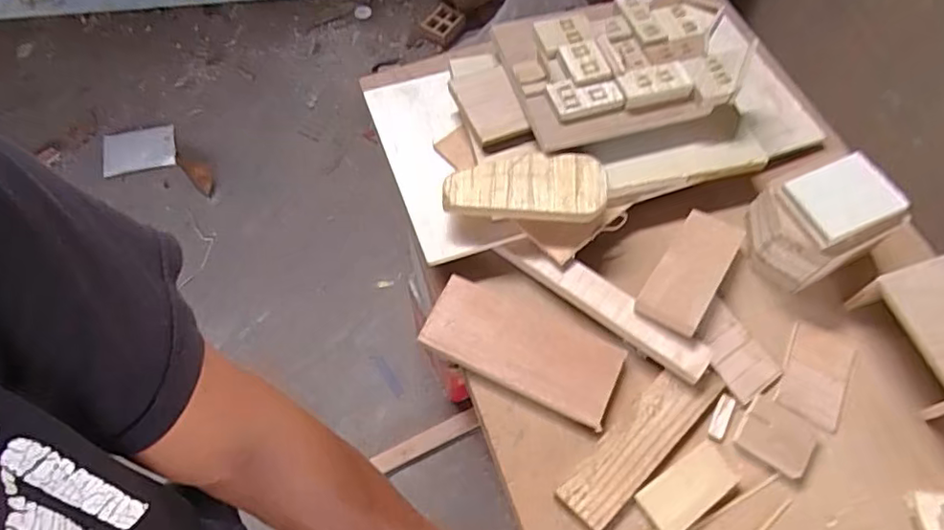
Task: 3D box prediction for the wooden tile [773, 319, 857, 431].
[{"bbox_3d":[0.341,0.109,0.577,0.060,0.005,0.095,26,66,14],"label":"wooden tile"}]

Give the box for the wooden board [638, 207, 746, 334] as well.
[{"bbox_3d":[0.228,0.004,0.602,0.061,0.012,0.154,31,59,17],"label":"wooden board"}]

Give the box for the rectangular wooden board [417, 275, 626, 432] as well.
[{"bbox_3d":[0.050,0.081,0.582,0.192,0.015,0.084,24,66,13],"label":"rectangular wooden board"}]

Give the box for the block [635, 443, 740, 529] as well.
[{"bbox_3d":[0.199,0.206,0.535,0.091,0.007,0.046,-32,66,-14],"label":"block"}]

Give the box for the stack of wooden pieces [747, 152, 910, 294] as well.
[{"bbox_3d":[0.357,-0.047,0.603,0.119,0.092,0.101,-27,65,-12],"label":"stack of wooden pieces"}]

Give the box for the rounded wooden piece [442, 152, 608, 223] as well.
[{"bbox_3d":[0.057,-0.085,0.618,0.166,0.021,0.075,3,60,2],"label":"rounded wooden piece"}]

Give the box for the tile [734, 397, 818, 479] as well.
[{"bbox_3d":[0.286,0.161,0.544,0.061,0.004,0.056,34,69,17],"label":"tile"}]

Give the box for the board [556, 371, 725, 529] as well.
[{"bbox_3d":[0.162,0.165,0.549,0.186,0.007,0.053,-41,69,-18],"label":"board"}]

